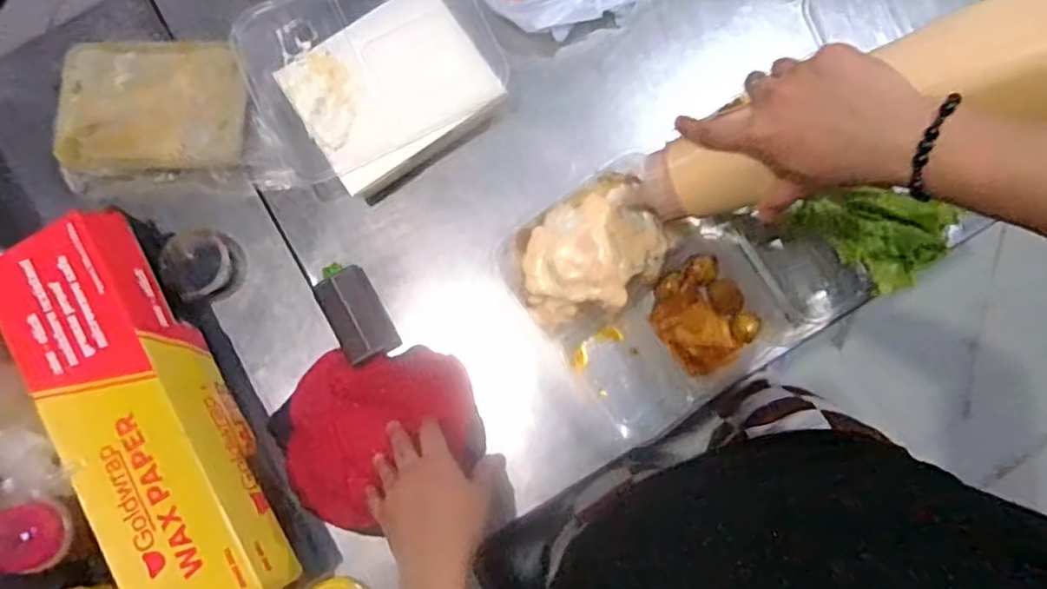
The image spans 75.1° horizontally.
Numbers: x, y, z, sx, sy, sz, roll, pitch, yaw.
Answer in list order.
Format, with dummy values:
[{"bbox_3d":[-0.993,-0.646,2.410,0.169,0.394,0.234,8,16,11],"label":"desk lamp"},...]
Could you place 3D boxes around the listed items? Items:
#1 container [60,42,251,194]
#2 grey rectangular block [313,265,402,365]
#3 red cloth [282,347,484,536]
[{"bbox_3d":[-0.344,-0.170,0.646,0.177,0.047,0.129,0,80,1],"label":"container"},{"bbox_3d":[-0.152,0.019,0.621,0.048,0.016,0.083,-29,81,-4],"label":"grey rectangular block"},{"bbox_3d":[-0.123,0.125,0.600,0.169,0.014,0.149,-3,80,1],"label":"red cloth"}]

